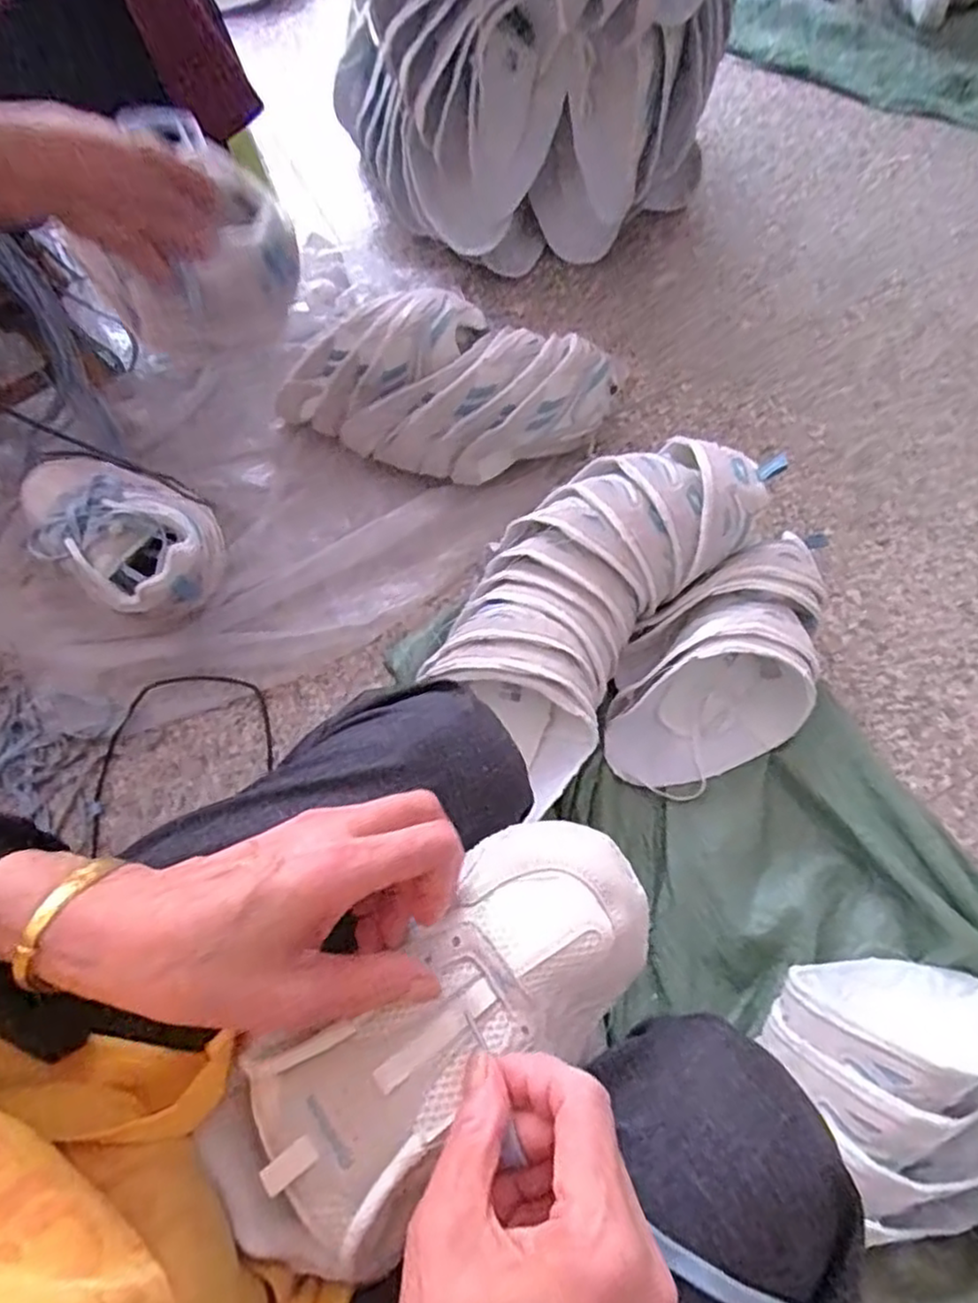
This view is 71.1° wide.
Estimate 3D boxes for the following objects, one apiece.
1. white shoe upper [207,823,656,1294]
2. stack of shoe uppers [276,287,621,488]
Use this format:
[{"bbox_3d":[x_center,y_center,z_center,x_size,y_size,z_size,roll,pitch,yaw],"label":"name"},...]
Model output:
[{"bbox_3d":[-0.022,0.171,0.307,0.221,0.054,0.103,-38,70,-13],"label":"white shoe upper"},{"bbox_3d":[-0.064,-0.330,0.876,0.418,0.171,0.164,14,70,9],"label":"stack of shoe uppers"}]

